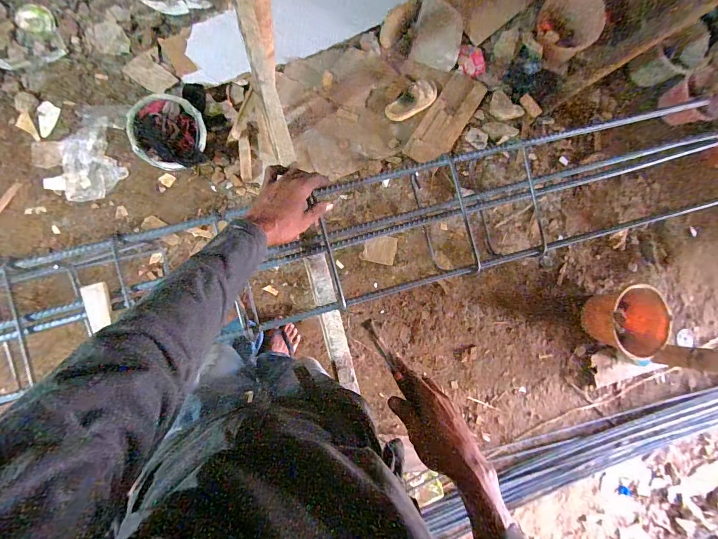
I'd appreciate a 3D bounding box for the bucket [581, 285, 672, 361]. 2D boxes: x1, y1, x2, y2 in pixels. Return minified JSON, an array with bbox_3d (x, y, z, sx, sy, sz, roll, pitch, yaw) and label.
[{"bbox_3d":[1.041,0.196,1.342,0.251,0.170,0.219,39,80,-7],"label":"bucket"}]

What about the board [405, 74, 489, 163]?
[{"bbox_3d":[0.375,-0.639,1.476,0.167,0.023,0.487,32,76,1],"label":"board"}]

